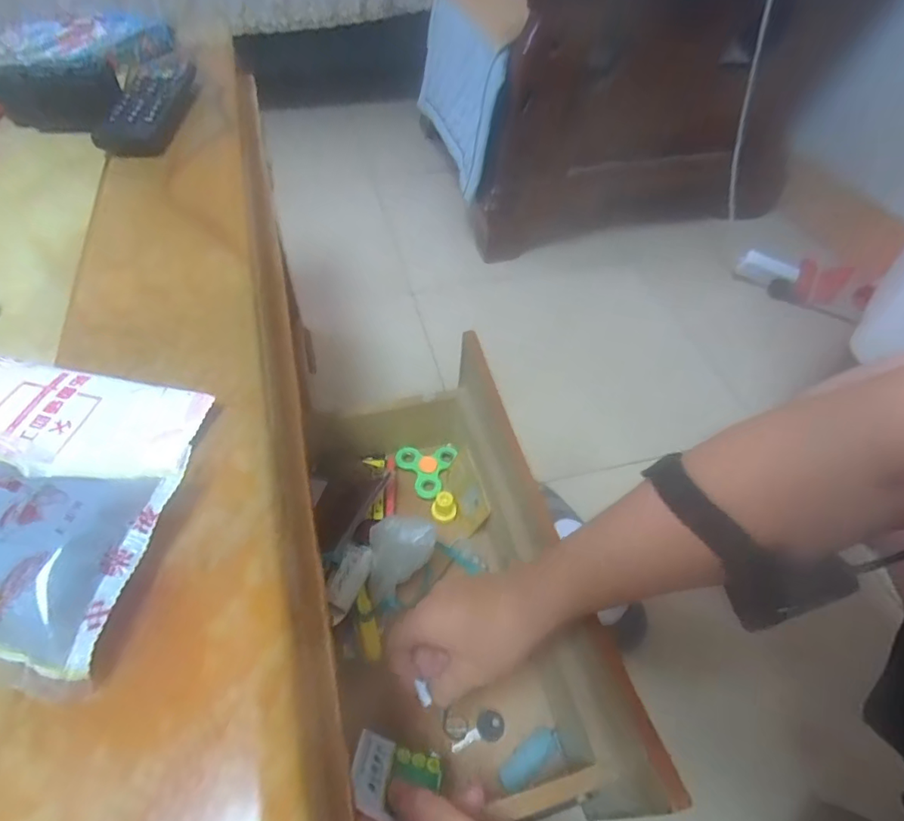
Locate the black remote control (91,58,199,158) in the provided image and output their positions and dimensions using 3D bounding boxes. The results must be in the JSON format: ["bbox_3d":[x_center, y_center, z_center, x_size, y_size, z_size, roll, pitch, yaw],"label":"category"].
[{"bbox_3d":[-0.246,-0.252,0.427,0.054,0.021,0.133,1,51,-2],"label":"black remote control"}]

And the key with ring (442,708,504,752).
[{"bbox_3d":[0.018,0.261,0.430,0.050,0.007,0.029,-9,52,-10],"label":"key with ring"}]

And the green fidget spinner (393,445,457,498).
[{"bbox_3d":[-0.034,0.061,0.583,0.062,0.013,0.071,17,52,11],"label":"green fidget spinner"}]

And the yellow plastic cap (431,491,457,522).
[{"bbox_3d":[-0.008,0.100,0.536,0.025,0.028,0.021,4,51,0],"label":"yellow plastic cap"}]

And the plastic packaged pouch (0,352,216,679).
[{"bbox_3d":[-0.173,0.025,0.203,0.129,0.028,0.122,7,51,3],"label":"plastic packaged pouch"}]

